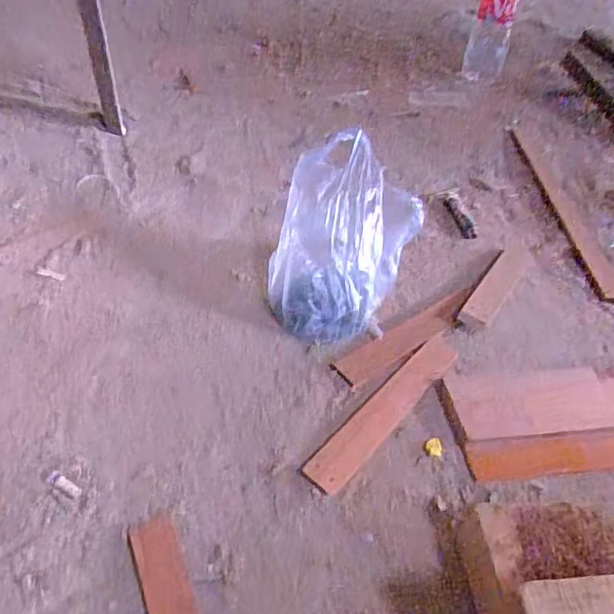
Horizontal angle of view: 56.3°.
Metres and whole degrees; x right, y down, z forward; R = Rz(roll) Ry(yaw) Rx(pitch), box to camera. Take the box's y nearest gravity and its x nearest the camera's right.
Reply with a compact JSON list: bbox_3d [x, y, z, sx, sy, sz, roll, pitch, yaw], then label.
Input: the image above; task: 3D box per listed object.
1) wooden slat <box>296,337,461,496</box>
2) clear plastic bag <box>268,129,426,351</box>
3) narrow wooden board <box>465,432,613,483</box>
[{"bbox_3d":[0.082,0.099,0.578,0.040,0.006,0.238,31,46,25],"label":"wooden slat"},{"bbox_3d":[0.043,-0.075,0.679,0.161,0.164,0.191,13,41,6],"label":"clear plastic bag"},{"bbox_3d":[0.264,0.147,0.570,0.214,0.015,0.042,-1,42,-10],"label":"narrow wooden board"}]

